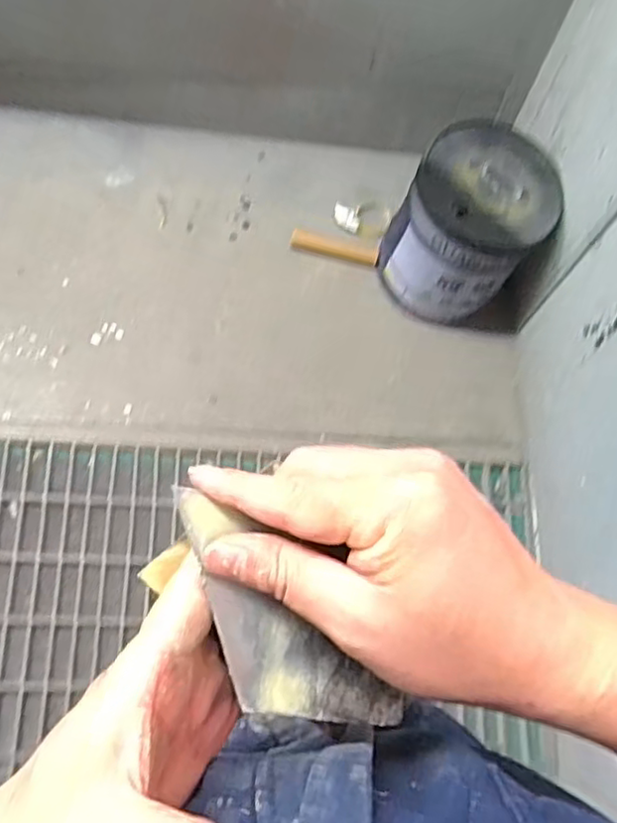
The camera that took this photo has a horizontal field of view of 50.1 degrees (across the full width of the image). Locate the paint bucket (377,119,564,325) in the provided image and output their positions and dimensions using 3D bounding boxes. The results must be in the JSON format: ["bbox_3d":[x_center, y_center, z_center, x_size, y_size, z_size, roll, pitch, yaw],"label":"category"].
[{"bbox_3d":[0.316,-0.362,1.318,0.252,0.295,0.299,38,76,9],"label":"paint bucket"}]

